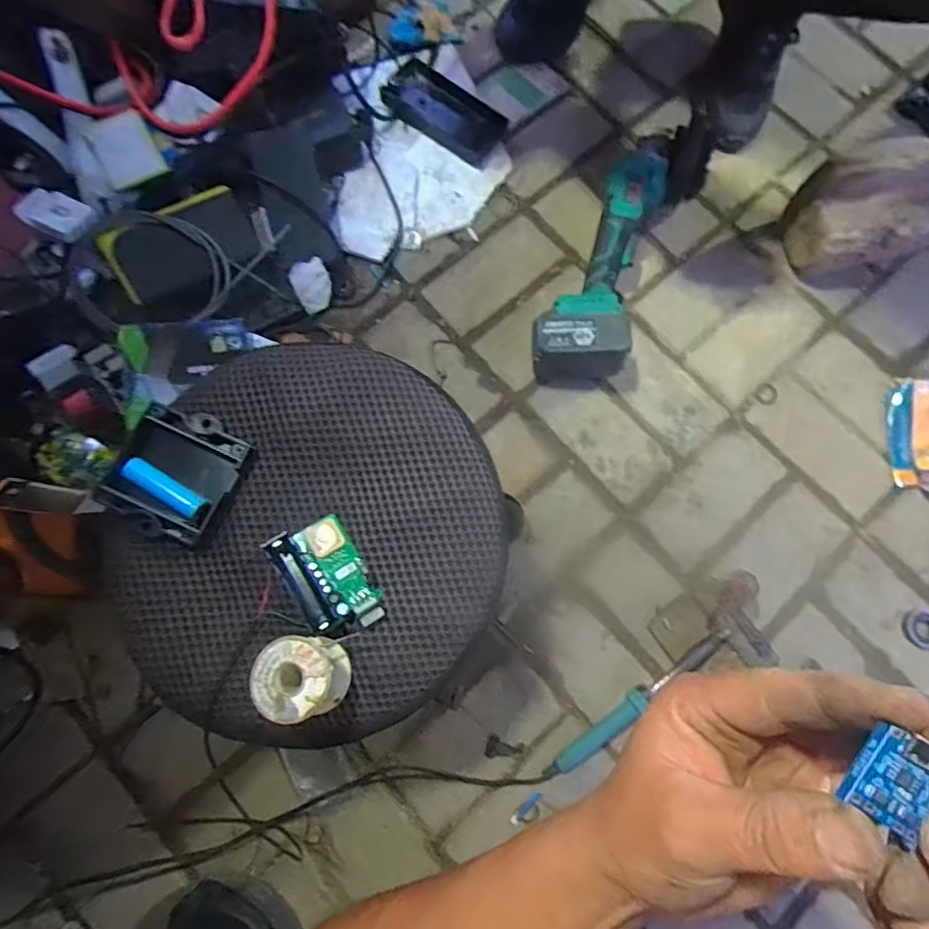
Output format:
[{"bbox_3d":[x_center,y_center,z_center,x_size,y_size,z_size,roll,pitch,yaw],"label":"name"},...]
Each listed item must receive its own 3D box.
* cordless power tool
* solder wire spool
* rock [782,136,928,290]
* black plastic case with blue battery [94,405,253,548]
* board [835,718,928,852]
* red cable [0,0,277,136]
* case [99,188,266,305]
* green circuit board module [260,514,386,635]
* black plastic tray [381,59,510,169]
[{"bbox_3d":[0.200,-0.265,0.727,0.114,0.094,0.367,26,77,6],"label":"cordless power tool"},{"bbox_3d":[-0.116,0.151,0.406,0.055,0.061,0.053,16,77,2],"label":"solder wire spool"},{"bbox_3d":[0.510,-0.317,0.728,0.153,0.132,0.121,-11,77,-3],"label":"rock"},{"bbox_3d":[-0.232,0.007,0.458,0.090,0.025,0.100,29,78,5],"label":"black plastic case with blue battery"},{"bbox_3d":[0.120,0.089,0.158,0.020,0.004,0.025,31,96,35],"label":"board"},{"bbox_3d":[-0.464,-0.550,0.675,0.463,0.129,0.282,13,77,1],"label":"red cable"},{"bbox_3d":[-0.330,-0.250,0.676,0.161,0.026,0.113,-28,103,-13],"label":"case"},{"bbox_3d":[-0.106,0.089,0.443,0.056,0.022,0.092,-32,80,-9],"label":"green circuit board module"},{"bbox_3d":[-0.028,-0.501,0.804,0.172,0.022,0.094,38,79,7],"label":"black plastic tray"}]

